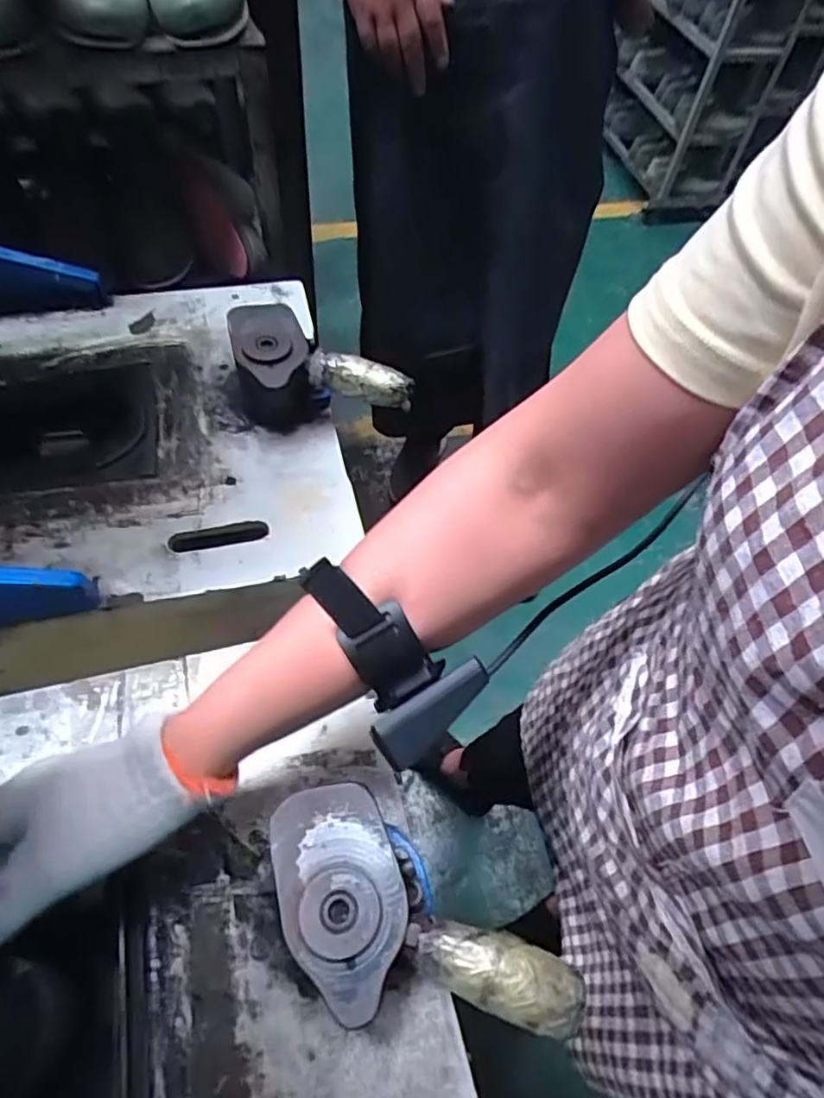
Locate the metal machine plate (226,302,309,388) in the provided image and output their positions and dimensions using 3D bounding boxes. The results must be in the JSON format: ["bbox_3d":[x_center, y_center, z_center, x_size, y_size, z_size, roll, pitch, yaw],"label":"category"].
[{"bbox_3d":[-0.129,-0.187,0.585,0.064,0.017,0.107,-14,59,-13],"label":"metal machine plate"}]

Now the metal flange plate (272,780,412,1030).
[{"bbox_3d":[-0.037,0.181,0.342,0.063,0.005,0.109,-12,58,-12],"label":"metal flange plate"}]

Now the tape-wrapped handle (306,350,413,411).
[{"bbox_3d":[-0.046,-0.151,0.571,0.093,0.031,0.026,15,57,6],"label":"tape-wrapped handle"}]

